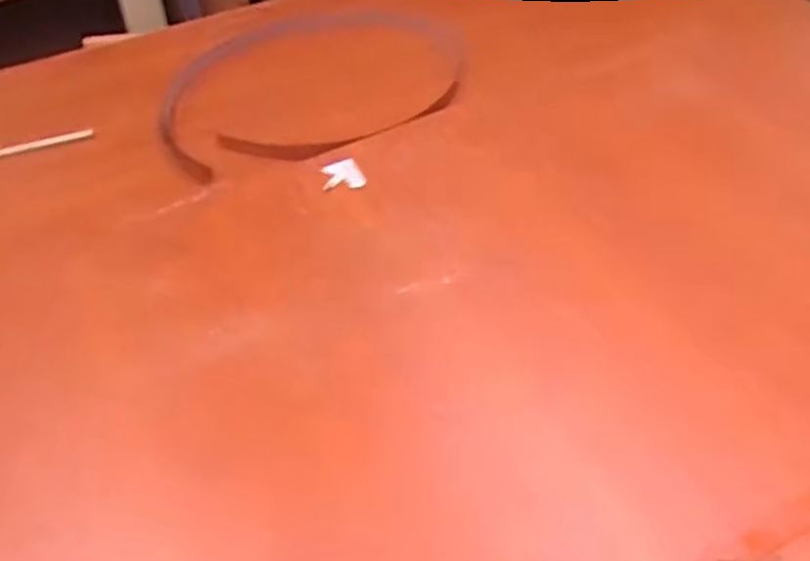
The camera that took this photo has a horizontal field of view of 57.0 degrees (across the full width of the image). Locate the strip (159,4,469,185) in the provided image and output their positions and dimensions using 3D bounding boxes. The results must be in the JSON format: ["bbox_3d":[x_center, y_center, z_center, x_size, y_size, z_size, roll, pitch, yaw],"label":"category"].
[{"bbox_3d":[-0.124,-0.283,1.015,0.389,0.035,0.438,-1,45,4],"label":"strip"}]

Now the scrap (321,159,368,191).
[{"bbox_3d":[-0.066,-0.111,0.799,0.043,0.013,0.044,-3,43,3],"label":"scrap"}]

